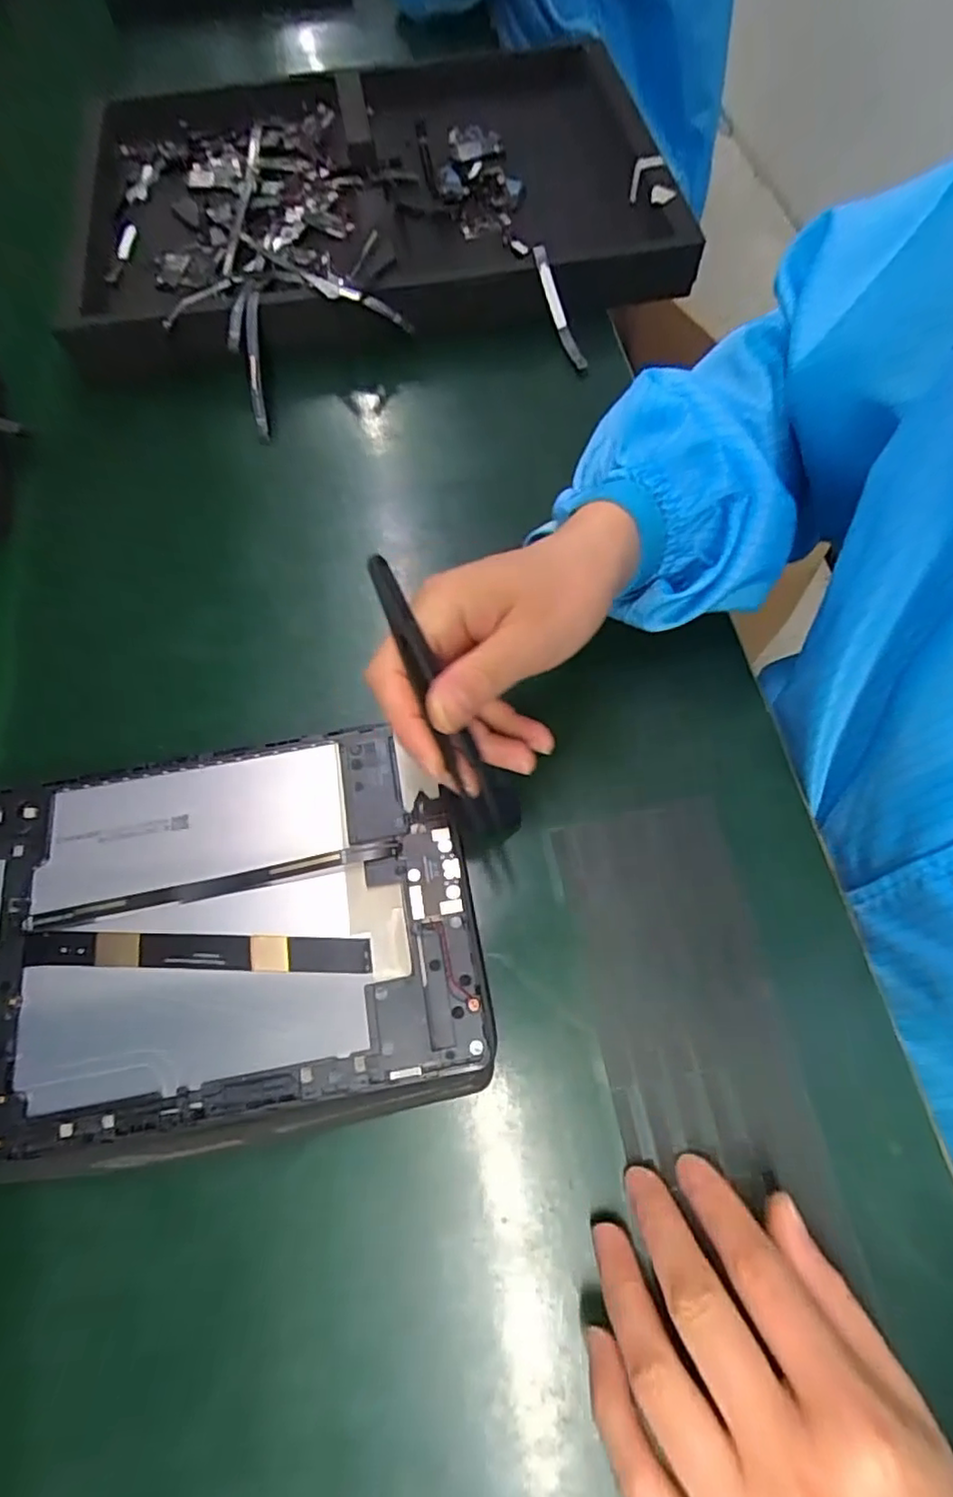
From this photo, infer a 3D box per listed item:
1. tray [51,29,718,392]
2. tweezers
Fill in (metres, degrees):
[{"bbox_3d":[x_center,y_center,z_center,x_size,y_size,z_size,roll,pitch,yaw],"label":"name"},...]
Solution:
[{"bbox_3d":[-0.084,-0.432,0.500,0.456,0.046,0.367,-10,67,-4],"label":"tray"},{"bbox_3d":[-0.010,-0.007,0.240,0.015,0.008,0.135,-27,113,-11],"label":"tweezers"}]

